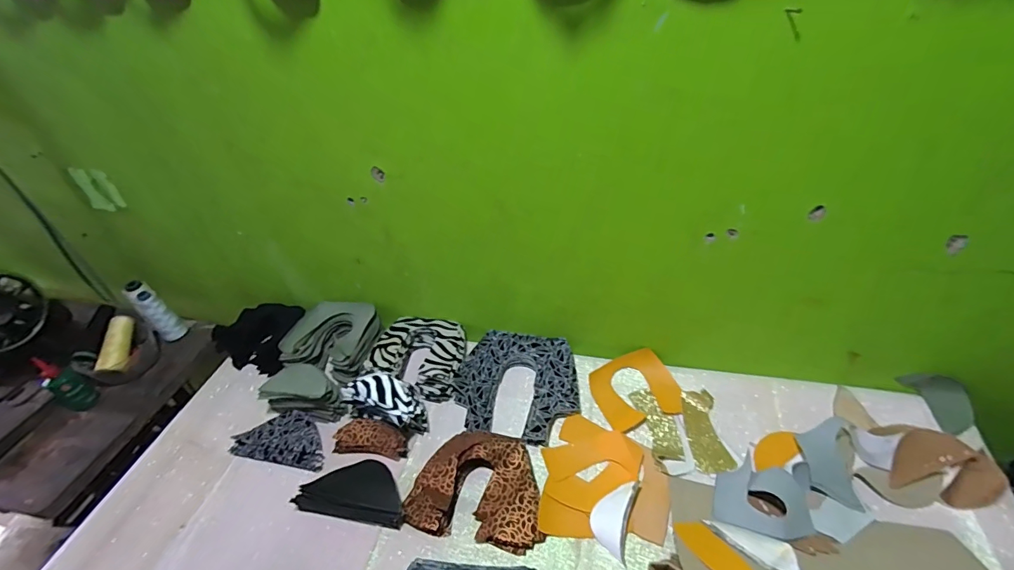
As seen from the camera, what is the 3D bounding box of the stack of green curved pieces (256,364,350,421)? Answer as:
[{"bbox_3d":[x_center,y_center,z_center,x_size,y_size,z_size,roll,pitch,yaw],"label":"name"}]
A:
[{"bbox_3d":[-0.326,0.169,0.702,0.137,0.077,0.061,2,42,9],"label":"stack of green curved pieces"}]

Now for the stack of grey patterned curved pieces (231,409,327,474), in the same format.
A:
[{"bbox_3d":[-0.341,0.237,0.678,0.152,0.028,0.080,5,42,12],"label":"stack of grey patterned curved pieces"}]

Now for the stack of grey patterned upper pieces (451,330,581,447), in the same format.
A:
[{"bbox_3d":[0.018,0.159,0.704,0.194,0.038,0.177,9,43,15],"label":"stack of grey patterned upper pieces"}]

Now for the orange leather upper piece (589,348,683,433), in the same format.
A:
[{"bbox_3d":[0.202,0.159,0.685,0.127,0.018,0.116,-14,42,-10],"label":"orange leather upper piece"}]

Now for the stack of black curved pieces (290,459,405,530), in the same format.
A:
[{"bbox_3d":[-0.207,0.284,0.600,0.153,0.036,0.074,3,42,10],"label":"stack of black curved pieces"}]

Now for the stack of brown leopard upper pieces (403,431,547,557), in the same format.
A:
[{"bbox_3d":[-0.039,0.268,0.588,0.173,0.041,0.132,5,42,11],"label":"stack of brown leopard upper pieces"}]

